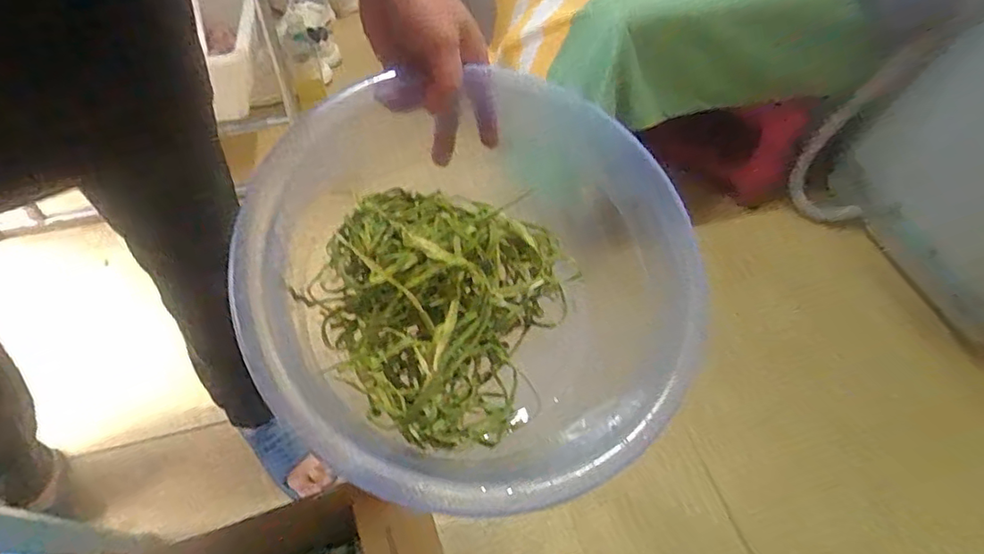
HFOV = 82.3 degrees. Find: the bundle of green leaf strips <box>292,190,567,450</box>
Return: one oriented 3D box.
[{"bbox_3d":[-0.047,0.020,0.454,0.177,0.105,0.188,2,53,-3],"label":"bundle of green leaf strips"}]

